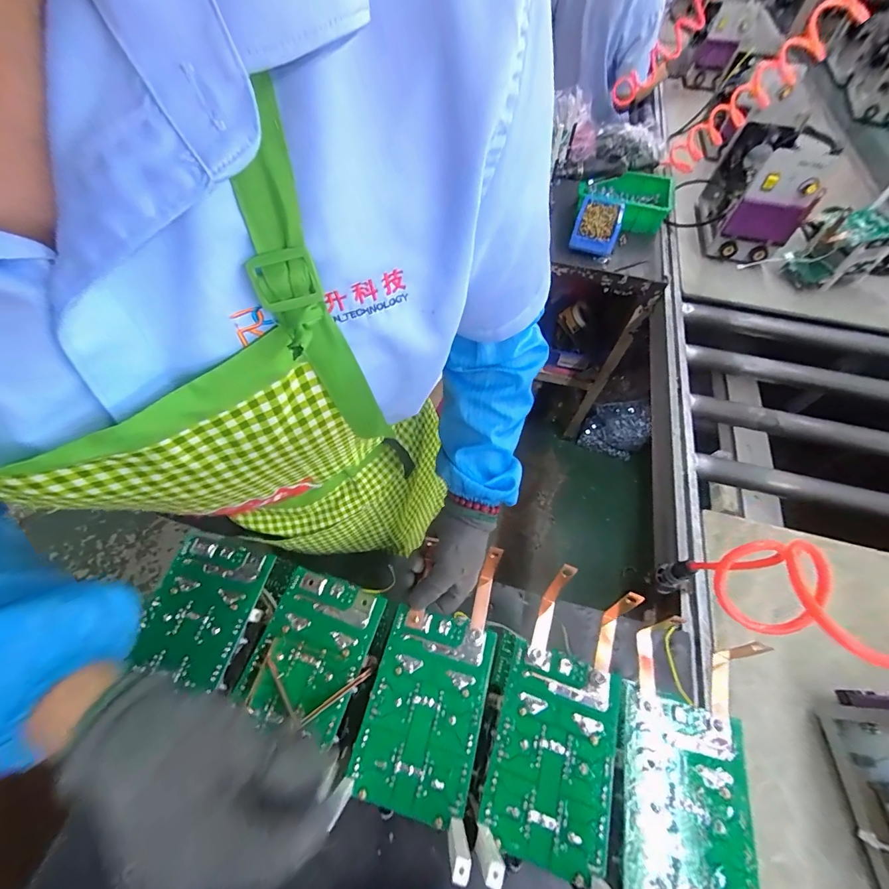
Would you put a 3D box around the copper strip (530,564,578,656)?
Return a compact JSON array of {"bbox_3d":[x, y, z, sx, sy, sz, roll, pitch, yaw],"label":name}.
[{"bbox_3d":[0.118,0.185,0.425,0.016,0.078,0.086,22,61,10],"label":"copper strip"}]

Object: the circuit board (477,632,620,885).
[{"bbox_3d":[0.103,0.293,0.367,0.122,0.015,0.163,14,60,6],"label":"circuit board"}]

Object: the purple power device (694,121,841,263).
[{"bbox_3d":[0.808,-0.658,0.994,0.166,0.227,0.328,19,60,9],"label":"purple power device"}]

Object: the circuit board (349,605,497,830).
[{"bbox_3d":[-0.018,0.260,0.380,0.107,0.008,0.161,15,60,6],"label":"circuit board"}]

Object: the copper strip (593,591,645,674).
[{"bbox_3d":[0.189,0.197,0.417,0.016,0.102,0.047,18,19,8],"label":"copper strip"}]

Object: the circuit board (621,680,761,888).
[{"bbox_3d":[0.221,0.333,0.349,0.110,0.018,0.165,13,60,5],"label":"circuit board"}]

